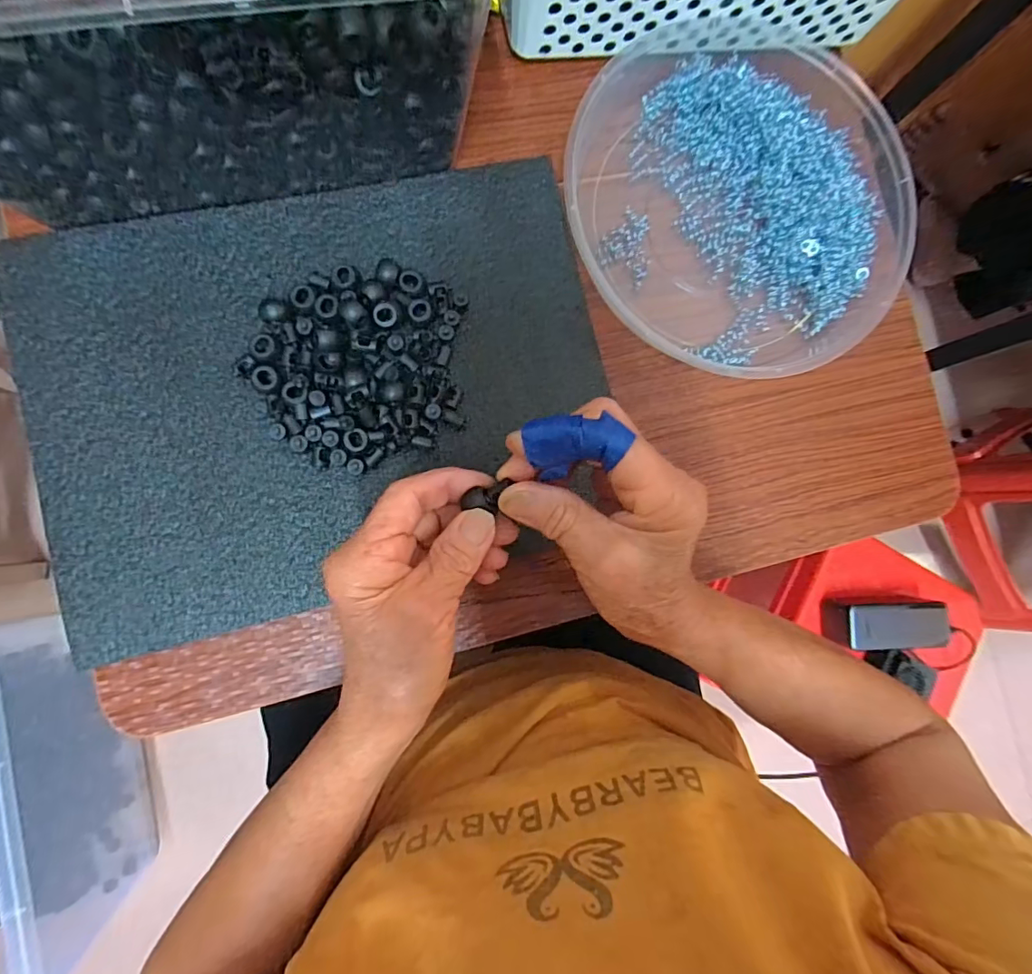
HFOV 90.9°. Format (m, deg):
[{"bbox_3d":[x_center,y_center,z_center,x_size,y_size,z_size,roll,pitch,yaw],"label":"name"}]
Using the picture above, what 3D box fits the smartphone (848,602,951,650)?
[{"bbox_3d":[0.446,0.162,0.588,0.122,0.012,0.050,0,87,-8],"label":"smartphone"}]

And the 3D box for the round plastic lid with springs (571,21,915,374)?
[{"bbox_3d":[0.148,-0.195,0.338,0.230,0.033,0.231,0,87,-8],"label":"round plastic lid with springs"}]

